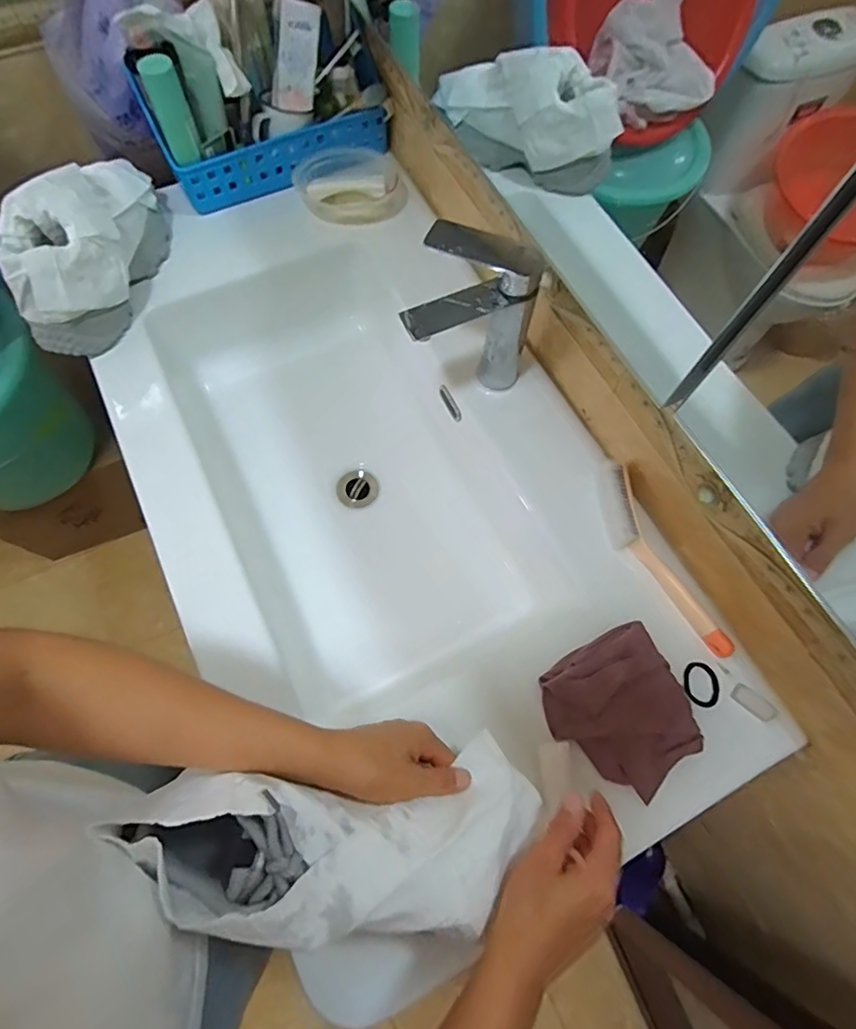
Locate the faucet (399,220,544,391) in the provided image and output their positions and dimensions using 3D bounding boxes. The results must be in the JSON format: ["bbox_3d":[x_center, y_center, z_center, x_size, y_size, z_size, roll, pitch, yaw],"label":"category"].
[{"bbox_3d":[0.048,-0.204,0.598,0.126,0.189,0.113,17,68,5],"label":"faucet"}]

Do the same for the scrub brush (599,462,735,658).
[{"bbox_3d":[0.245,0.049,0.579,0.046,0.034,0.235,-20,70,-10],"label":"scrub brush"}]

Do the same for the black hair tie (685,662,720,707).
[{"bbox_3d":[0.282,0.175,0.548,0.037,0.008,0.043,17,68,5],"label":"black hair tie"}]

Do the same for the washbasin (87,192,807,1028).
[{"bbox_3d":[-0.063,-0.023,0.718,0.520,0.203,0.938,-23,71,-11],"label":"washbasin"}]

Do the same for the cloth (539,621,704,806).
[{"bbox_3d":[0.191,0.194,0.521,0.131,0.017,0.137,-27,71,-12],"label":"cloth"}]

